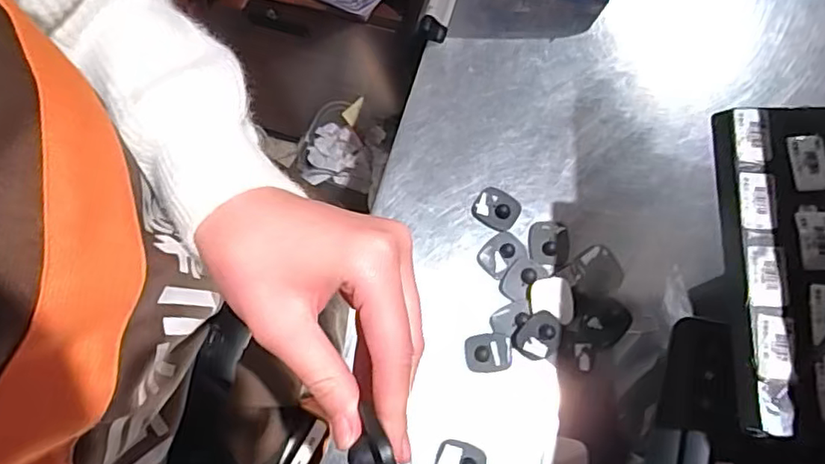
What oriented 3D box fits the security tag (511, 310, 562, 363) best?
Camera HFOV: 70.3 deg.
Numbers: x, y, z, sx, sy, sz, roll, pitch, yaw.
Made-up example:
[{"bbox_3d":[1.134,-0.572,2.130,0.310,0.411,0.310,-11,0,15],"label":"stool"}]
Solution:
[{"bbox_3d":[0.123,0.102,0.569,0.039,0.018,0.045,34,78,11],"label":"security tag"}]

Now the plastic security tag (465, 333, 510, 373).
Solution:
[{"bbox_3d":[0.074,0.119,0.575,0.043,0.018,0.036,-3,74,1],"label":"plastic security tag"}]

